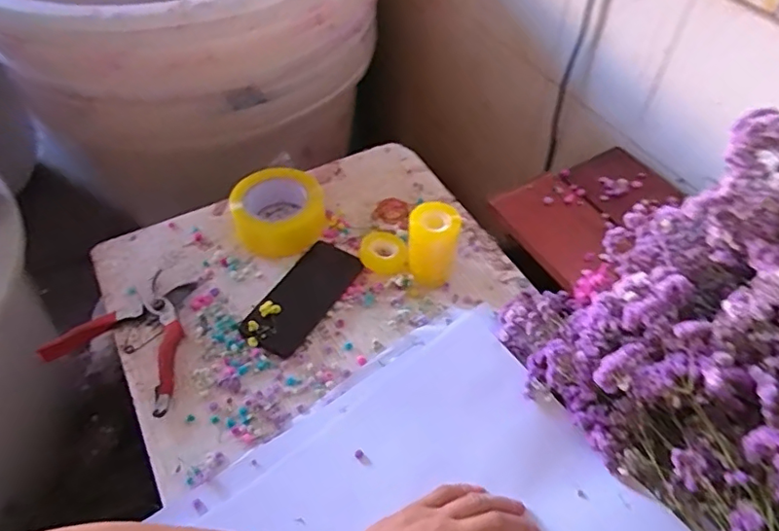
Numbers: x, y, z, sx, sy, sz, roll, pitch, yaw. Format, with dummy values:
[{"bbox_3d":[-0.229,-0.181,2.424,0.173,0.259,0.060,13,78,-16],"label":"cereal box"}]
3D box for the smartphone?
[{"bbox_3d":[-0.102,0.035,0.669,0.075,0.015,0.162,26,56,19],"label":"smartphone"}]

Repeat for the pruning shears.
[{"bbox_3d":[-0.284,0.072,0.637,0.175,0.024,0.150,20,54,14],"label":"pruning shears"}]

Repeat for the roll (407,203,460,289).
[{"bbox_3d":[0.051,-0.022,0.672,0.056,0.101,0.048,4,52,2],"label":"roll"}]

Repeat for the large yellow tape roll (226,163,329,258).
[{"bbox_3d":[-0.143,-0.072,0.721,0.115,0.061,0.110,1,52,-1],"label":"large yellow tape roll"}]

